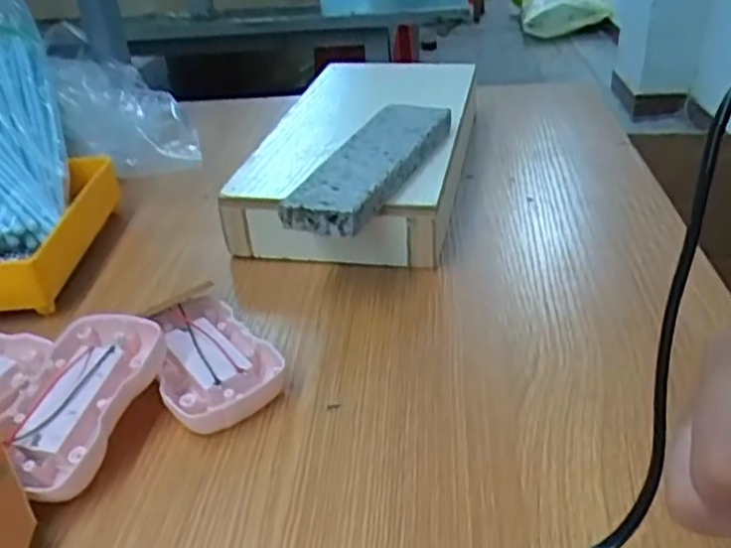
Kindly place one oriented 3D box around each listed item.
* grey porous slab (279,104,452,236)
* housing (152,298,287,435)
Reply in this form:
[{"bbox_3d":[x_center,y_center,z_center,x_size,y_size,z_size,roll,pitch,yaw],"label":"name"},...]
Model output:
[{"bbox_3d":[0.004,-0.068,0.403,0.045,0.019,0.143,12,36,25],"label":"grey porous slab"},{"bbox_3d":[-0.076,0.043,0.335,0.054,0.021,0.085,-20,35,-22],"label":"housing"}]

